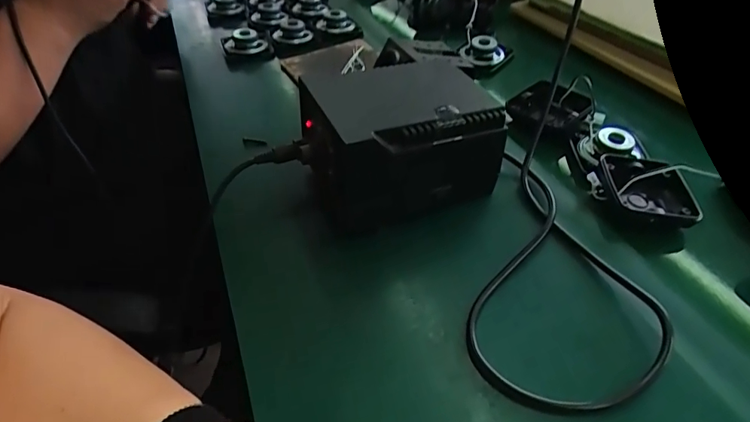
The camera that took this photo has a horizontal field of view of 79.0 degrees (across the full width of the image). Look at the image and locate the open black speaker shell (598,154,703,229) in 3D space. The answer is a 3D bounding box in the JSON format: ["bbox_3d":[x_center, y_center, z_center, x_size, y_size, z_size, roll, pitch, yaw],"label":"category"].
[{"bbox_3d":[0.225,-0.012,0.380,0.073,0.035,0.067,6,46,11],"label":"open black speaker shell"}]

